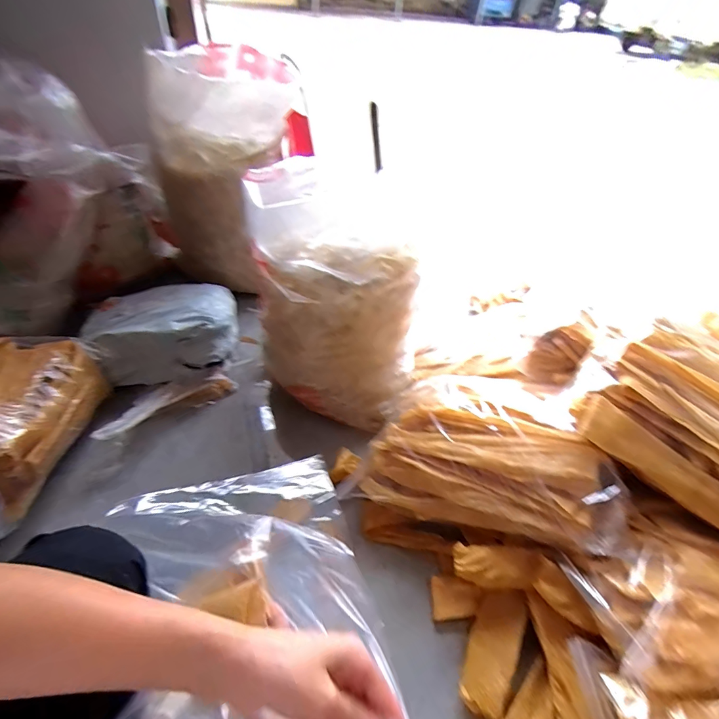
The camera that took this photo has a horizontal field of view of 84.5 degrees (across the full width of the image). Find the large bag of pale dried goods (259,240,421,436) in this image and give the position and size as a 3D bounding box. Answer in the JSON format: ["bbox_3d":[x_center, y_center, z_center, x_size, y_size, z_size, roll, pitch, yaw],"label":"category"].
[{"bbox_3d":[-0.049,-0.053,0.940,0.370,0.396,0.207,10,46,4],"label":"large bag of pale dried goods"}]

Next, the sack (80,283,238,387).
[{"bbox_3d":[-0.521,-0.083,1.050,0.374,0.134,0.294,-12,48,-16],"label":"sack"}]

